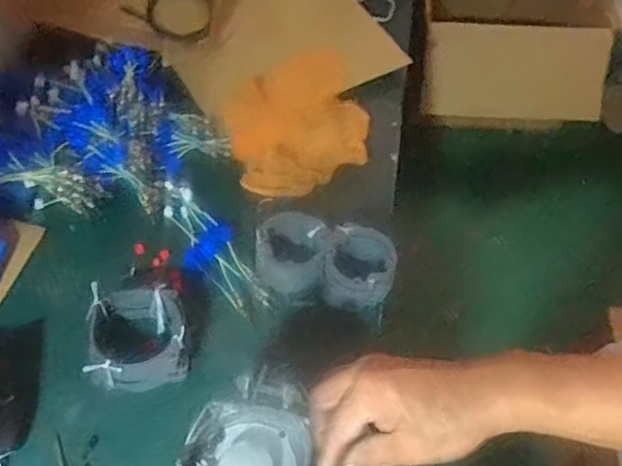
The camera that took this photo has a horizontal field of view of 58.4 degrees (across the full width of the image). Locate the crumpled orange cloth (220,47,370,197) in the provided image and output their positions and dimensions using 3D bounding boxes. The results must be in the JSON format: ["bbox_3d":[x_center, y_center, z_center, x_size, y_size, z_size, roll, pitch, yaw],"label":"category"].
[{"bbox_3d":[-0.023,-0.195,0.978,0.244,0.061,0.256,-15,57,-11],"label":"crumpled orange cloth"}]

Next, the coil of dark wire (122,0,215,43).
[{"bbox_3d":[-0.287,-0.420,1.029,0.213,0.021,0.113,10,86,1],"label":"coil of dark wire"}]

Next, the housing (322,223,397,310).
[{"bbox_3d":[0.071,0.054,0.812,0.104,0.072,0.105,19,57,12],"label":"housing"}]

